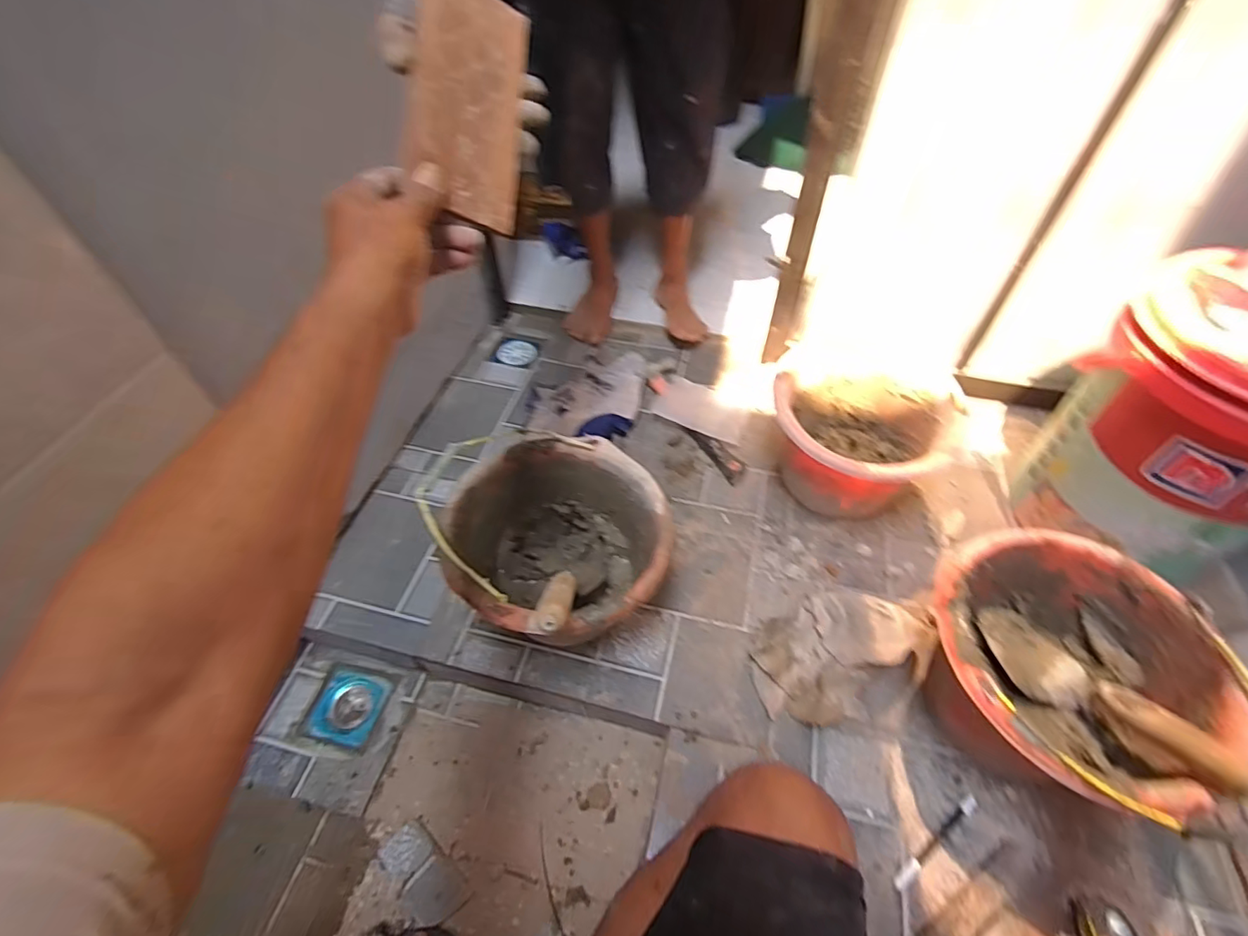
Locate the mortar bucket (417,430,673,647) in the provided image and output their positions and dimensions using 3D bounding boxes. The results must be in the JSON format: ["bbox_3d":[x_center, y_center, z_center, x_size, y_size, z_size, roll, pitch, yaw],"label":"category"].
[{"bbox_3d":[-0.082,0.116,0.747,0.266,0.246,0.281,-1,52,1],"label":"mortar bucket"}]

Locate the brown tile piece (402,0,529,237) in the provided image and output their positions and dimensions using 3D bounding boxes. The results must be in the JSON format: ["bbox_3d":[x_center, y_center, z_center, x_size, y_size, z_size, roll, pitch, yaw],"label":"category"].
[{"bbox_3d":[-0.129,-0.305,0.458,0.095,0.191,0.011,4,1,-40],"label":"brown tile piece"}]

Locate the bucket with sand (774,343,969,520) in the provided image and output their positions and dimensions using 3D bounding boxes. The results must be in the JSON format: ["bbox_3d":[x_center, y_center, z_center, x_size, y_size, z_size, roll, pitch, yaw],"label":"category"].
[{"bbox_3d":[0.373,-0.046,0.887,0.250,0.201,0.275,-1,52,1],"label":"bucket with sand"}]

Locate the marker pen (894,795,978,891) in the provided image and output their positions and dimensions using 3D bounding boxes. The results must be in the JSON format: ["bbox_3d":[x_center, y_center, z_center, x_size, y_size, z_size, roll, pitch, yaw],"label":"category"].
[{"bbox_3d":[0.363,0.433,0.635,0.142,0.011,0.014,-30,57,-20],"label":"marker pen"}]

